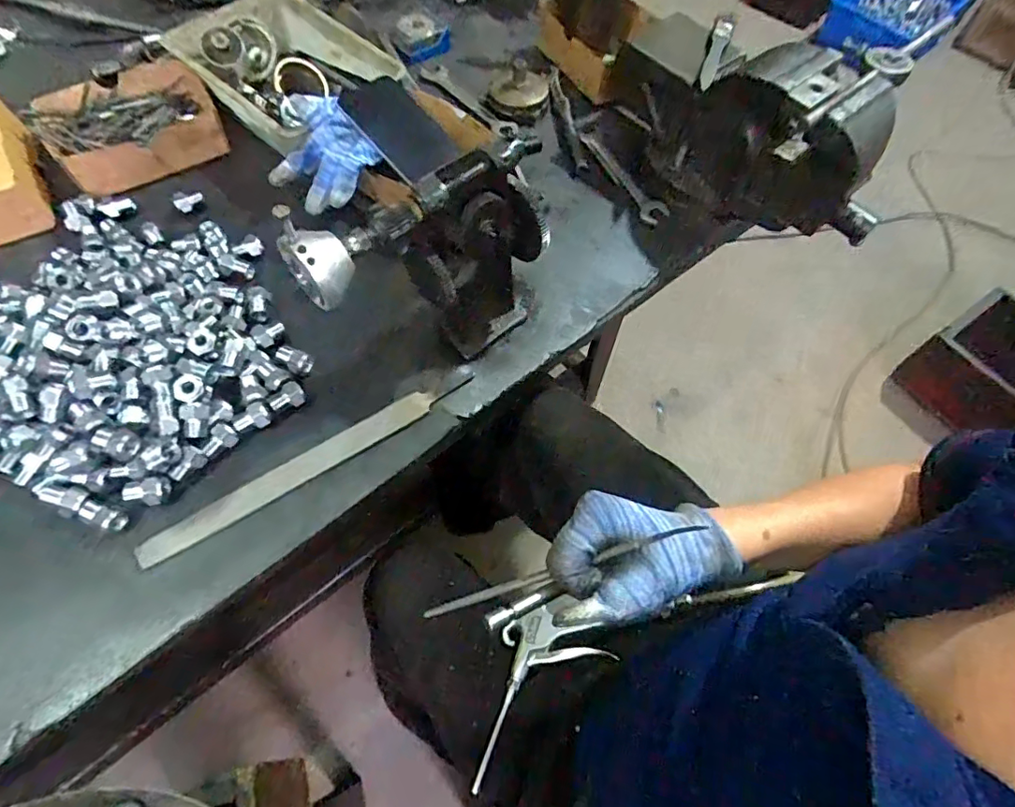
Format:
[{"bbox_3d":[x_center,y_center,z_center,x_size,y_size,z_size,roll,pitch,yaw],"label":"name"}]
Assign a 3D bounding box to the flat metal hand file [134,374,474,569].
[{"bbox_3d":[-0.164,0.049,0.472,0.292,0.006,0.023,-30,74,-16],"label":"flat metal hand file"}]

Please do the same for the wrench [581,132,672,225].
[{"bbox_3d":[0.133,-0.272,0.656,0.032,0.010,0.156,-29,66,-18],"label":"wrench"}]

